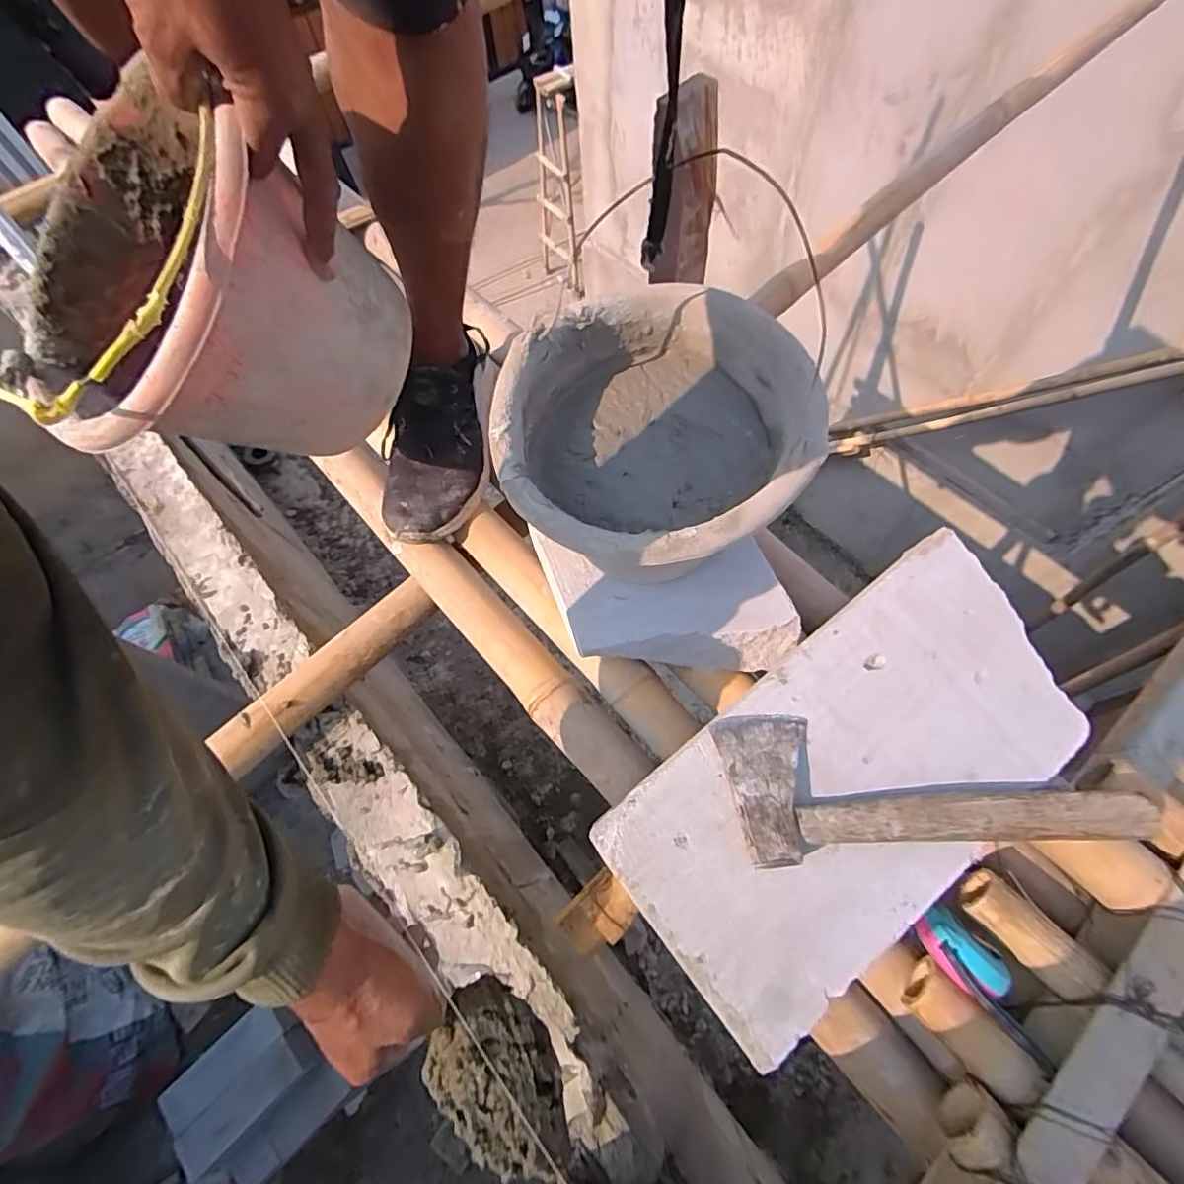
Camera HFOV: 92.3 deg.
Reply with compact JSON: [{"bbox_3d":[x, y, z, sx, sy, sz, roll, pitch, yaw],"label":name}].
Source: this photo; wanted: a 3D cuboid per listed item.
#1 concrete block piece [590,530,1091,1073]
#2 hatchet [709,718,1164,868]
[{"bbox_3d":[0.215,0.141,0.472,0.416,0.051,0.213,-35,68,-13],"label":"concrete block piece"},{"bbox_3d":[0.260,0.142,0.441,0.312,0.025,0.107,-5,64,1],"label":"hatchet"}]

